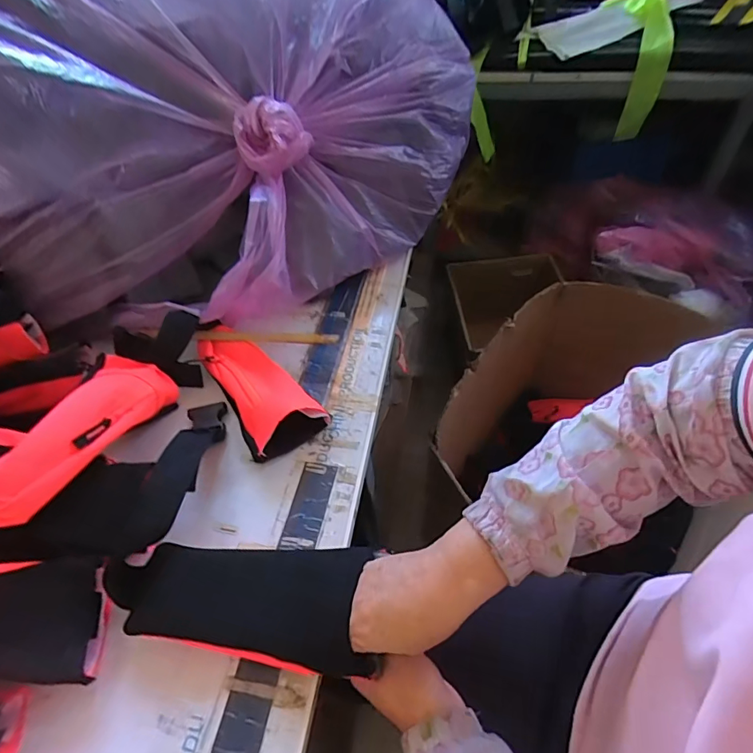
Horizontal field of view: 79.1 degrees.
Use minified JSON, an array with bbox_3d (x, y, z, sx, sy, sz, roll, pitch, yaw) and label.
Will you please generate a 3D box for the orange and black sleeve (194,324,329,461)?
[{"bbox_3d":[-0.163,0.002,0.581,0.091,0.058,0.222,-33,56,-19],"label":"orange and black sleeve"}]

